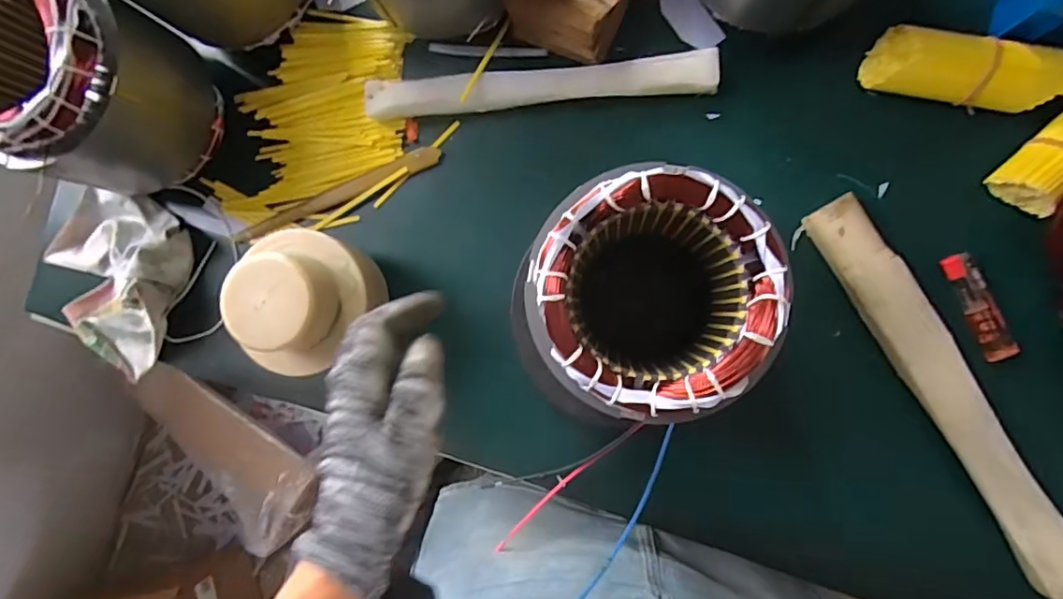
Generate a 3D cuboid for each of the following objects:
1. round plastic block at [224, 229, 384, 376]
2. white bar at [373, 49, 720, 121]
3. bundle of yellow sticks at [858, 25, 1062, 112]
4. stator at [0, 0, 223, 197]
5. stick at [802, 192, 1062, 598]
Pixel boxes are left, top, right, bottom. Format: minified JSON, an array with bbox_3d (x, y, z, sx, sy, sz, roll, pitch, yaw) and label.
[{"bbox_3d":[-0.178,-0.002,0.417,0.099,0.052,0.100,0,89,8],"label":"round plastic block"},{"bbox_3d":[0.006,-0.181,0.480,0.296,0.025,0.029,-3,88,8],"label":"white bar"},{"bbox_3d":[0.328,-0.172,0.424,0.131,0.040,0.042,15,91,8],"label":"bundle of yellow sticks"},{"bbox_3d":[-0.369,-0.173,0.462,0.137,0.156,0.146,7,90,8],"label":"stator"},{"bbox_3d":[0.317,0.070,0.427,0.042,0.026,0.330,-31,85,7],"label":"stick"}]

